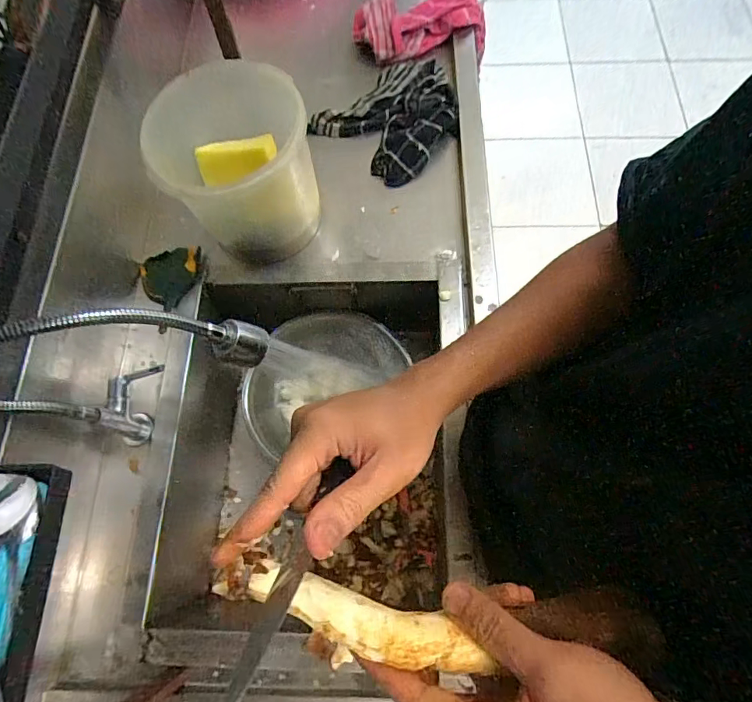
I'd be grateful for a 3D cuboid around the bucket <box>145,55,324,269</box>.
[{"bbox_3d":[-0.196,-0.256,0.658,0.196,0.181,0.207,-19,71,-5],"label":"bucket"}]

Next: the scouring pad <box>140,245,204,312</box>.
[{"bbox_3d":[-0.314,-0.118,0.710,0.095,0.021,0.091,-24,71,-7],"label":"scouring pad"}]

